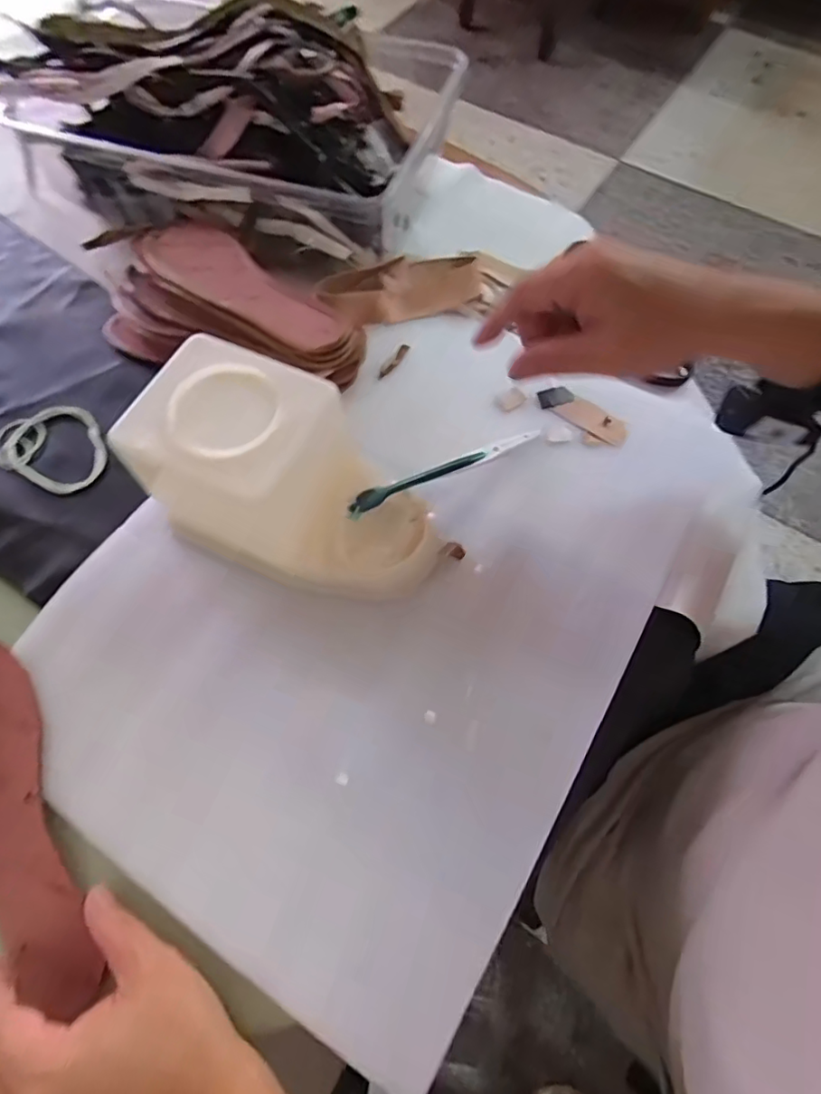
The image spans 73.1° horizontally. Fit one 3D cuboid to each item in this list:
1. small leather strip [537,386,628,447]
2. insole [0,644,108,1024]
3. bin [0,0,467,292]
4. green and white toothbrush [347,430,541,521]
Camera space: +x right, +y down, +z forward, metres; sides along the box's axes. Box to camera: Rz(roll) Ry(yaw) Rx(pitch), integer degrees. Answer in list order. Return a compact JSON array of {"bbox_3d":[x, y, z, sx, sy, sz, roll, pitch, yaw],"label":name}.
[{"bbox_3d":[0.149,-0.114,0.477,0.079,0.013,0.025,34,69,13],"label":"small leather strip"},{"bbox_3d":[-0.256,0.170,0.353,0.064,0.009,0.231,-27,72,-13],"label":"insole"},{"bbox_3d":[-0.177,-0.415,0.549,0.387,0.115,0.295,15,66,5],"label":"bin"},{"bbox_3d":[0.029,-0.059,0.414,0.179,0.012,0.012,-25,68,-28],"label":"green and white toothbrush"}]

